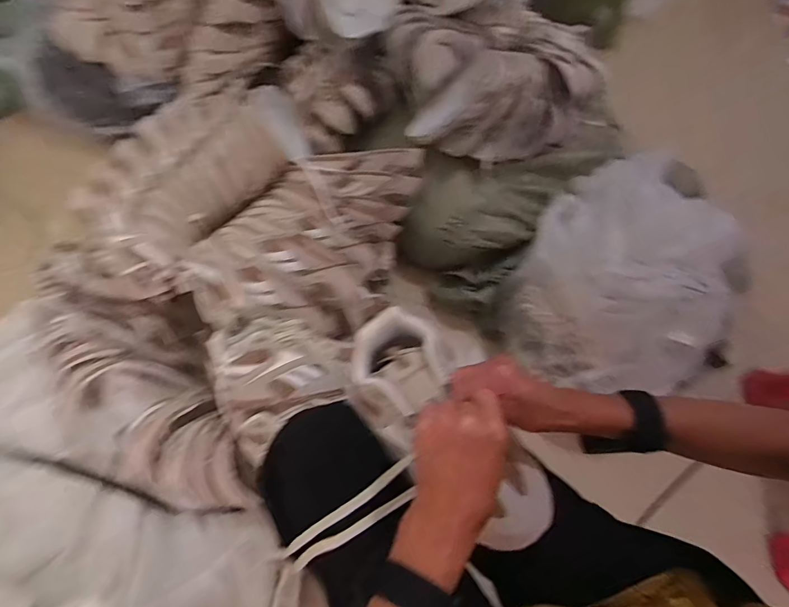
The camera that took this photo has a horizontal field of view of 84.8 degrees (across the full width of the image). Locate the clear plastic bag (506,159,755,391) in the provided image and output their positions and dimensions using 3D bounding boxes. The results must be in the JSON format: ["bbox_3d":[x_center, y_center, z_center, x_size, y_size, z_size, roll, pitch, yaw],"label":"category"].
[{"bbox_3d":[0.380,-0.035,0.762,0.301,0.238,0.354,21,66,7],"label":"clear plastic bag"}]

